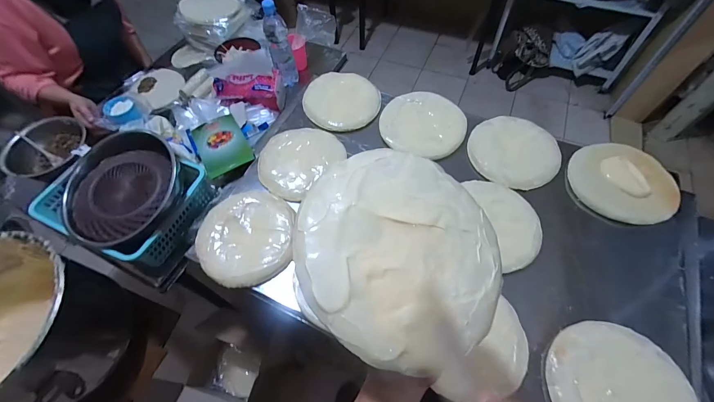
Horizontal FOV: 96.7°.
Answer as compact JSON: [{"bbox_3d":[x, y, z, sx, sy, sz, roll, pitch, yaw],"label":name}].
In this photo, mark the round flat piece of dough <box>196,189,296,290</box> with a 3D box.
[{"bbox_3d":[-0.222,0.070,0.632,0.184,0.039,0.187,-1,59,2],"label":"round flat piece of dough"}]

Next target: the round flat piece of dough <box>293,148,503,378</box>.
[{"bbox_3d":[0.044,0.037,0.272,0.182,0.014,0.186,9,59,-16],"label":"round flat piece of dough"}]

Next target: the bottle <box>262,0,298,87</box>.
[{"bbox_3d":[-0.216,-0.427,0.899,0.059,0.228,0.068,-13,60,-5],"label":"bottle"}]

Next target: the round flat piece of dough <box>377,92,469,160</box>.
[{"bbox_3d":[0.169,-0.203,0.784,0.197,0.044,0.195,-1,59,2],"label":"round flat piece of dough"}]

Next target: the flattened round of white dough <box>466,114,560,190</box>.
[{"bbox_3d":[0.358,-0.119,0.729,0.171,0.041,0.197,-38,65,-19],"label":"flattened round of white dough"}]

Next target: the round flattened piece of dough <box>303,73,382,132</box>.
[{"bbox_3d":[-0.044,-0.267,0.840,0.190,0.024,0.197,-1,59,2],"label":"round flattened piece of dough"}]

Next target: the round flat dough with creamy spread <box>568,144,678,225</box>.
[{"bbox_3d":[0.564,-0.042,0.674,0.195,0.036,0.165,19,62,13],"label":"round flat dough with creamy spread"}]

